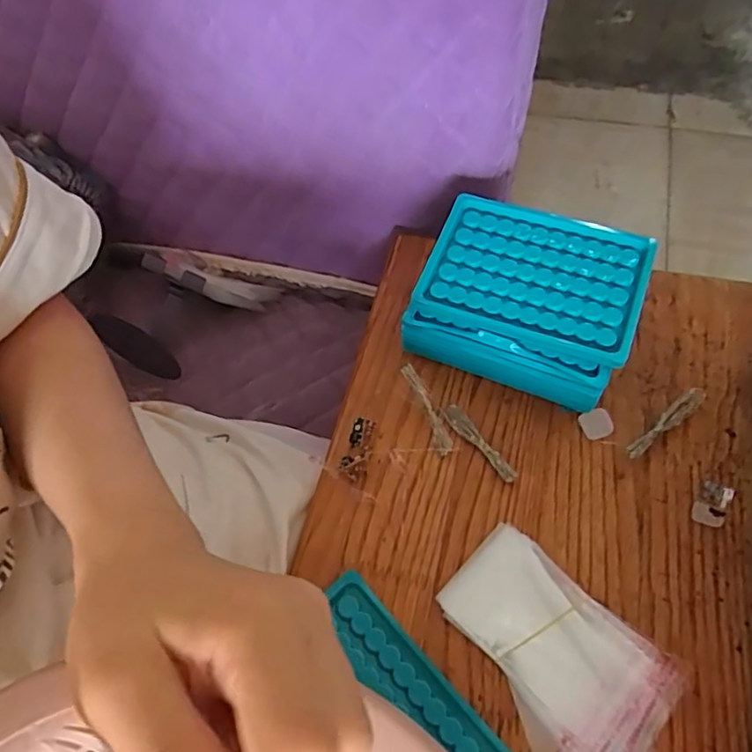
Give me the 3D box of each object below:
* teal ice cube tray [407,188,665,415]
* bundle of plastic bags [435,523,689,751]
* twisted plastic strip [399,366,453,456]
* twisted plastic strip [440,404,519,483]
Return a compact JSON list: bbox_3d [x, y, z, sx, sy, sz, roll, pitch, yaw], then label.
[{"bbox_3d":[0.101,-0.049,0.410,0.133,0.062,0.107,20,65,14],"label":"teal ice cube tray"},{"bbox_3d":[0.092,0.152,0.321,0.125,0.017,0.085,39,71,22],"label":"bundle of plastic bags"},{"bbox_3d":[0.033,0.021,0.384,0.011,0.008,0.061,-26,93,-10],"label":"twisted plastic strip"},{"bbox_3d":[0.065,0.044,0.387,0.012,0.010,0.063,-36,65,-15],"label":"twisted plastic strip"}]

